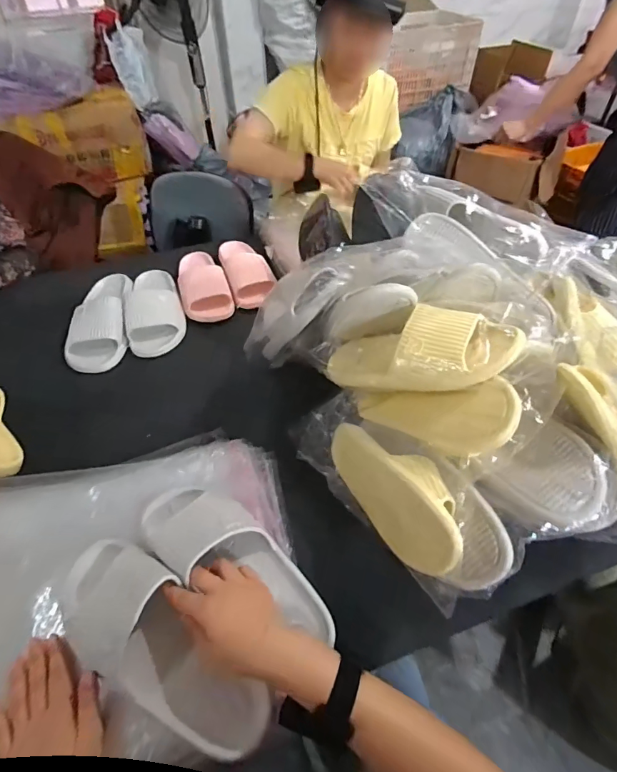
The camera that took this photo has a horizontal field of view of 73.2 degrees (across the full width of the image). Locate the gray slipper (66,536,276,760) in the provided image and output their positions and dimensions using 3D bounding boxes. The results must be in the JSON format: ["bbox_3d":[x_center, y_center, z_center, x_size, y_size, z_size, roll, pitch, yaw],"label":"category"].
[{"bbox_3d":[-0.165,0.261,0.430,0.276,0.070,0.104,31,56,22],"label":"gray slipper"}]

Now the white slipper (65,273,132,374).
[{"bbox_3d":[-0.426,-0.145,0.853,0.111,0.067,0.269,-10,49,-7],"label":"white slipper"}]

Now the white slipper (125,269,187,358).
[{"bbox_3d":[-0.318,-0.174,0.870,0.105,0.069,0.235,-10,49,-7],"label":"white slipper"}]

